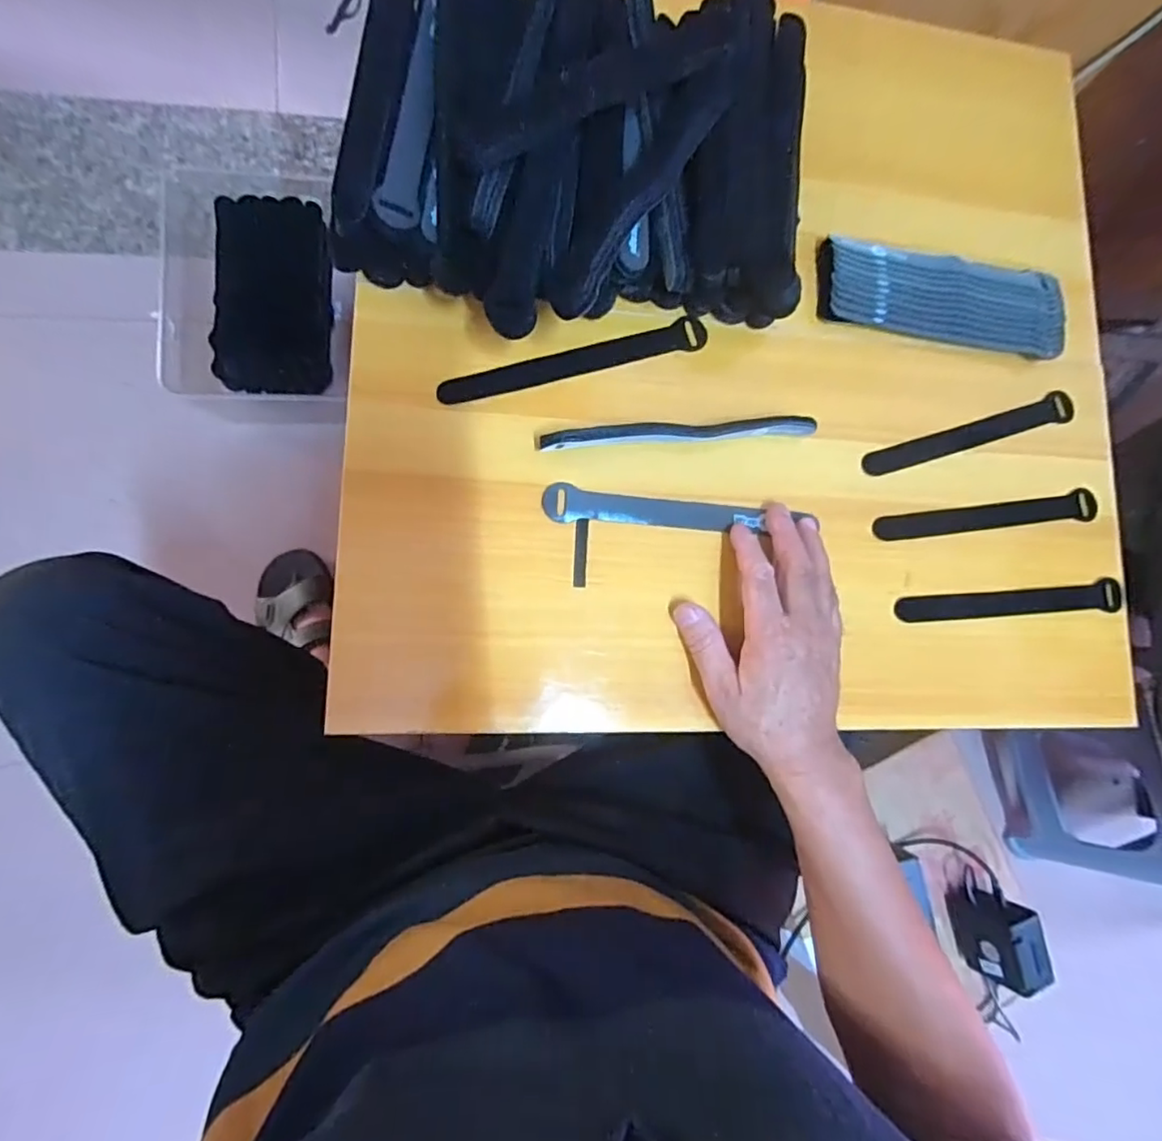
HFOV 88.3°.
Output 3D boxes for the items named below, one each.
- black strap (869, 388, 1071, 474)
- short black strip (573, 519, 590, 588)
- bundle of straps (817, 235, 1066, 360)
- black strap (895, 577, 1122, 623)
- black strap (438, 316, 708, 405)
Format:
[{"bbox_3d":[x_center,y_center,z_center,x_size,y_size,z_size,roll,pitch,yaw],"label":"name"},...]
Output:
[{"bbox_3d":[0.307,-0.106,0.472,0.193,0.007,0.023,-19,86,-11],"label":"black strap"},{"bbox_3d":[0.000,-0.012,0.409,0.009,0.004,0.046,4,83,-9],"label":"short black strip"},{"bbox_3d":[0.285,-0.214,0.473,0.202,0.026,0.069,6,82,-9],"label":"bundle of straps"},{"bbox_3d":[0.331,0.024,0.460,0.193,0.006,0.023,-2,93,-9],"label":"black strap"},{"bbox_3d":[-0.003,-0.150,0.426,0.196,0.007,0.022,-16,92,-11],"label":"black strap"}]

